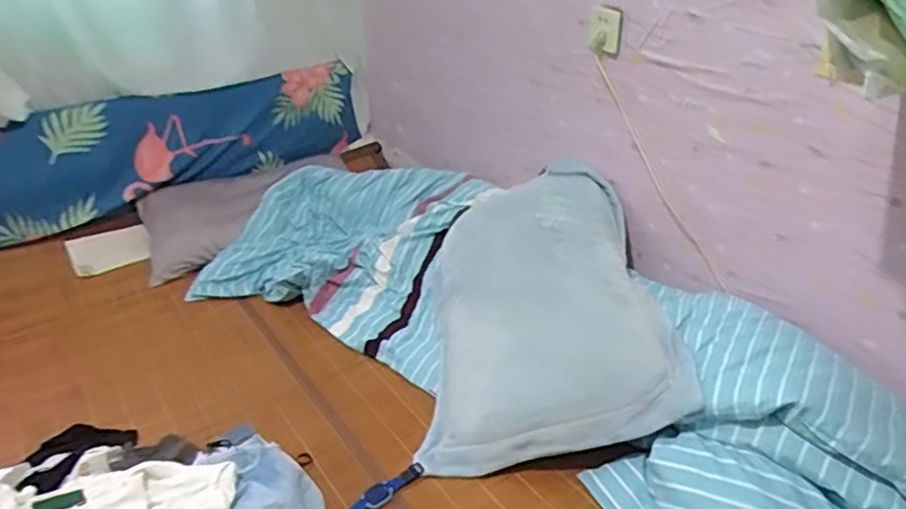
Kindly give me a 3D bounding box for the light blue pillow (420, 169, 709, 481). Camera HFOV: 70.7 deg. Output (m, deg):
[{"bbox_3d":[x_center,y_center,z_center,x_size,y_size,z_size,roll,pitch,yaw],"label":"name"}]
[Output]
[{"bbox_3d":[0.157,0.095,1.331,0.488,0.101,0.671,-20,49,13],"label":"light blue pillow"}]

